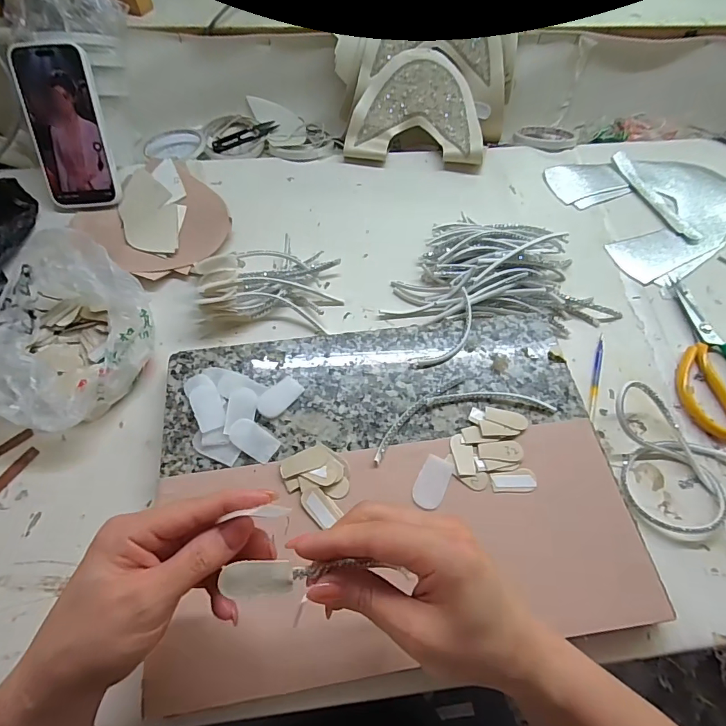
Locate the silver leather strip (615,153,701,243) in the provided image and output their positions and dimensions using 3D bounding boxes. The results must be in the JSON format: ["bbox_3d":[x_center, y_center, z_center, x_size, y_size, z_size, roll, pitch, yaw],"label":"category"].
[{"bbox_3d":[0.381,-0.221,0.566,0.026,0.007,0.169,-15,63,-10],"label":"silver leather strip"}]

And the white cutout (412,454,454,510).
[{"bbox_3d":[0.057,0.098,0.354,0.024,0.004,0.043,24,63,11],"label":"white cutout"}]

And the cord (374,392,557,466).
[{"bbox_3d":[0.085,0.045,0.386,0.169,0.005,0.046,-15,63,-10],"label":"cord"}]

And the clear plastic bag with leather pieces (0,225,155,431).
[{"bbox_3d":[-0.284,-0.028,0.404,0.152,0.070,0.159,25,63,12],"label":"clear plastic bag with leather pieces"}]

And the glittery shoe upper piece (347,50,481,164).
[{"bbox_3d":[0.069,-0.344,0.579,0.177,0.023,0.143,1,94,-2],"label":"glittery shoe upper piece"}]

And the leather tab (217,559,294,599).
[{"bbox_3d":[-0.053,0.110,0.219,0.033,0.008,0.015,2,61,-12],"label":"leather tab"}]

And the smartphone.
[{"bbox_3d":[-0.344,-0.269,0.497,0.085,0.169,0.011,-4,22,0],"label":"smartphone"}]

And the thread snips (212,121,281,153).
[{"bbox_3d":[-0.170,-0.328,0.617,0.100,0.009,0.022,-29,66,-16],"label":"thread snips"}]

